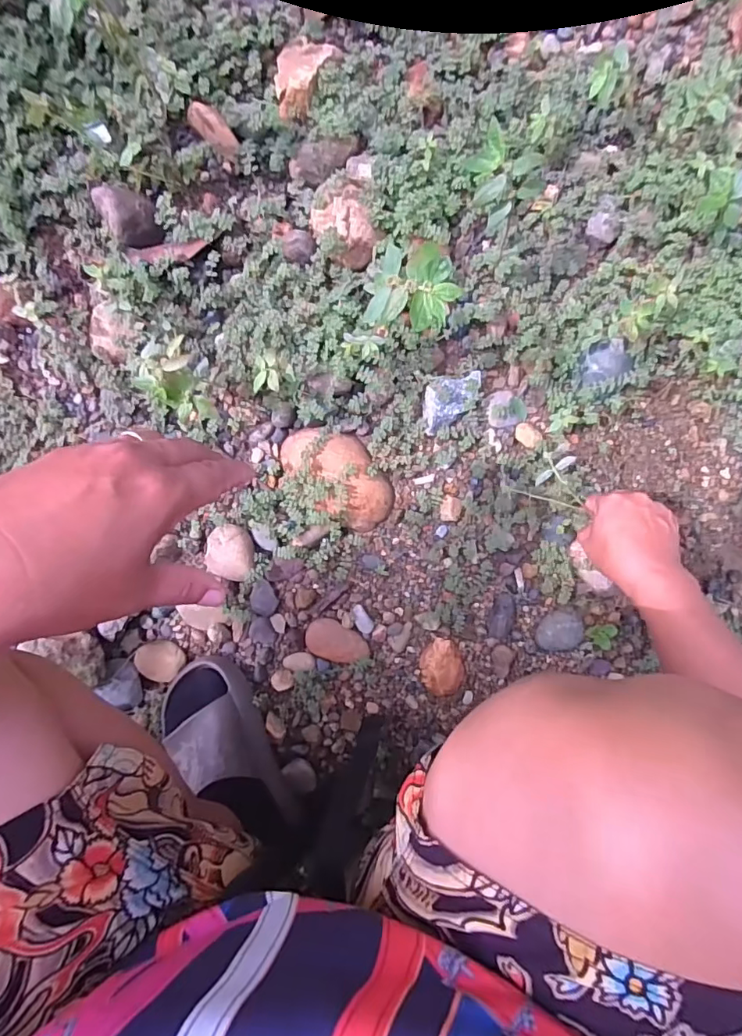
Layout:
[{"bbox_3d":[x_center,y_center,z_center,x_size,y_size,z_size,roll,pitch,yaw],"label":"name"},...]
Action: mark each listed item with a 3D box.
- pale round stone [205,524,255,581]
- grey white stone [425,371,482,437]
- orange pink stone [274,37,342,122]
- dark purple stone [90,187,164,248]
[{"bbox_3d":[-0.154,0.038,0.547,0.055,0.025,0.056,0,96,3],"label":"pale round stone"},{"bbox_3d":[0.087,-0.121,0.523,0.063,0.023,0.052,-11,95,4],"label":"grey white stone"},{"bbox_3d":[-0.069,-0.447,0.501,0.058,0.023,0.096,13,79,1],"label":"orange pink stone"},{"bbox_3d":[-0.244,-0.306,0.500,0.049,0.038,0.057,-34,93,5],"label":"dark purple stone"}]

